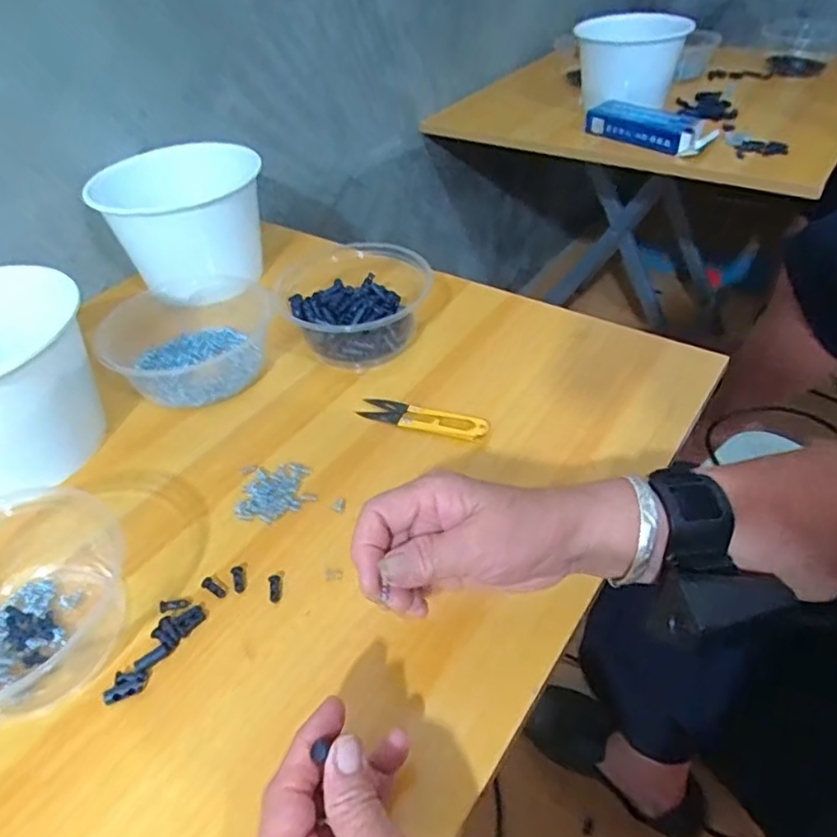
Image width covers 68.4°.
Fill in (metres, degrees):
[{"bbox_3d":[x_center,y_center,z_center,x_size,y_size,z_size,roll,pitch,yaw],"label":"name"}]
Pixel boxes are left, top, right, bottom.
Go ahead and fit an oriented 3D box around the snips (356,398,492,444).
[{"bbox_3d":[0.003,-0.001,0.473,0.103,0.007,0.024,15,48,20],"label":"snips"}]

